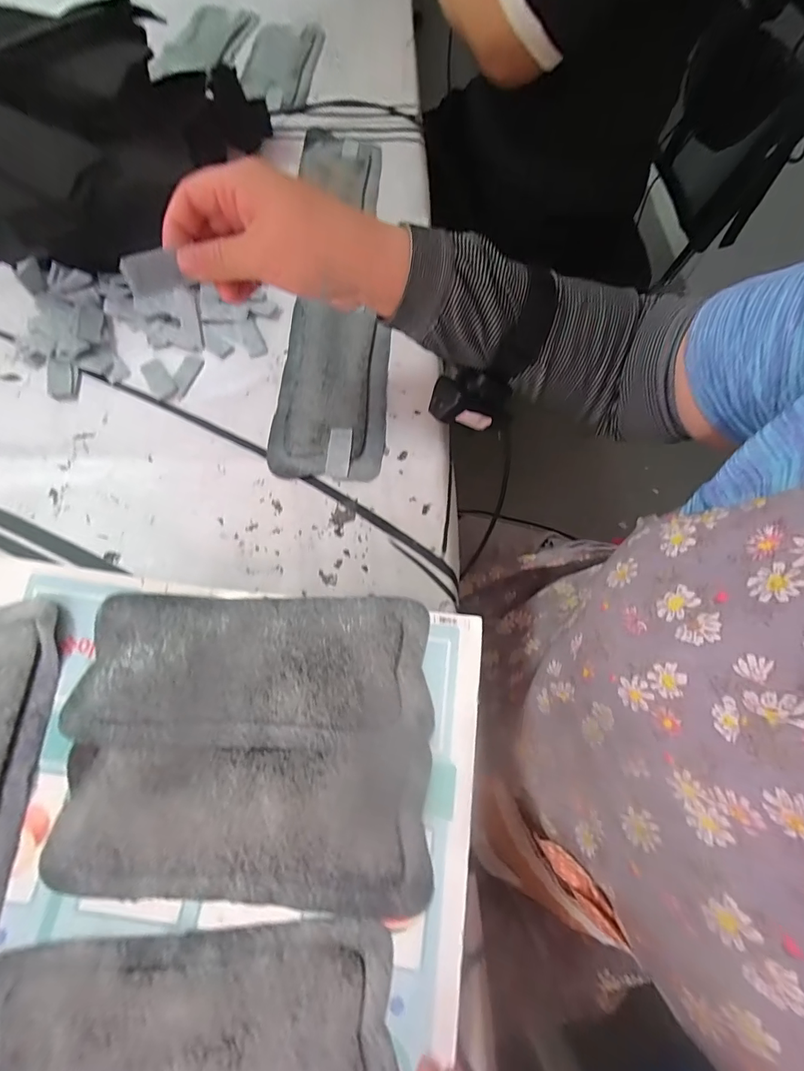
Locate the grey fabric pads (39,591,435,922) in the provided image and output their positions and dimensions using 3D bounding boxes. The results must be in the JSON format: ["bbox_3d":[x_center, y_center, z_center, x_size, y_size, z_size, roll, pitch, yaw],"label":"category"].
[{"bbox_3d":[-0.095,0.127,0.278,0.223,0.022,0.177,3,67,0],"label":"grey fabric pads"}]

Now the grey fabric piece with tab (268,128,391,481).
[{"bbox_3d":[-0.068,-0.276,0.456,0.099,0.013,0.491,-1,67,-1],"label":"grey fabric piece with tab"}]

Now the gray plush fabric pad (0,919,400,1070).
[{"bbox_3d":[-0.114,0.269,0.226,0.215,0.011,0.094,-2,67,-2],"label":"gray plush fabric pad"}]

